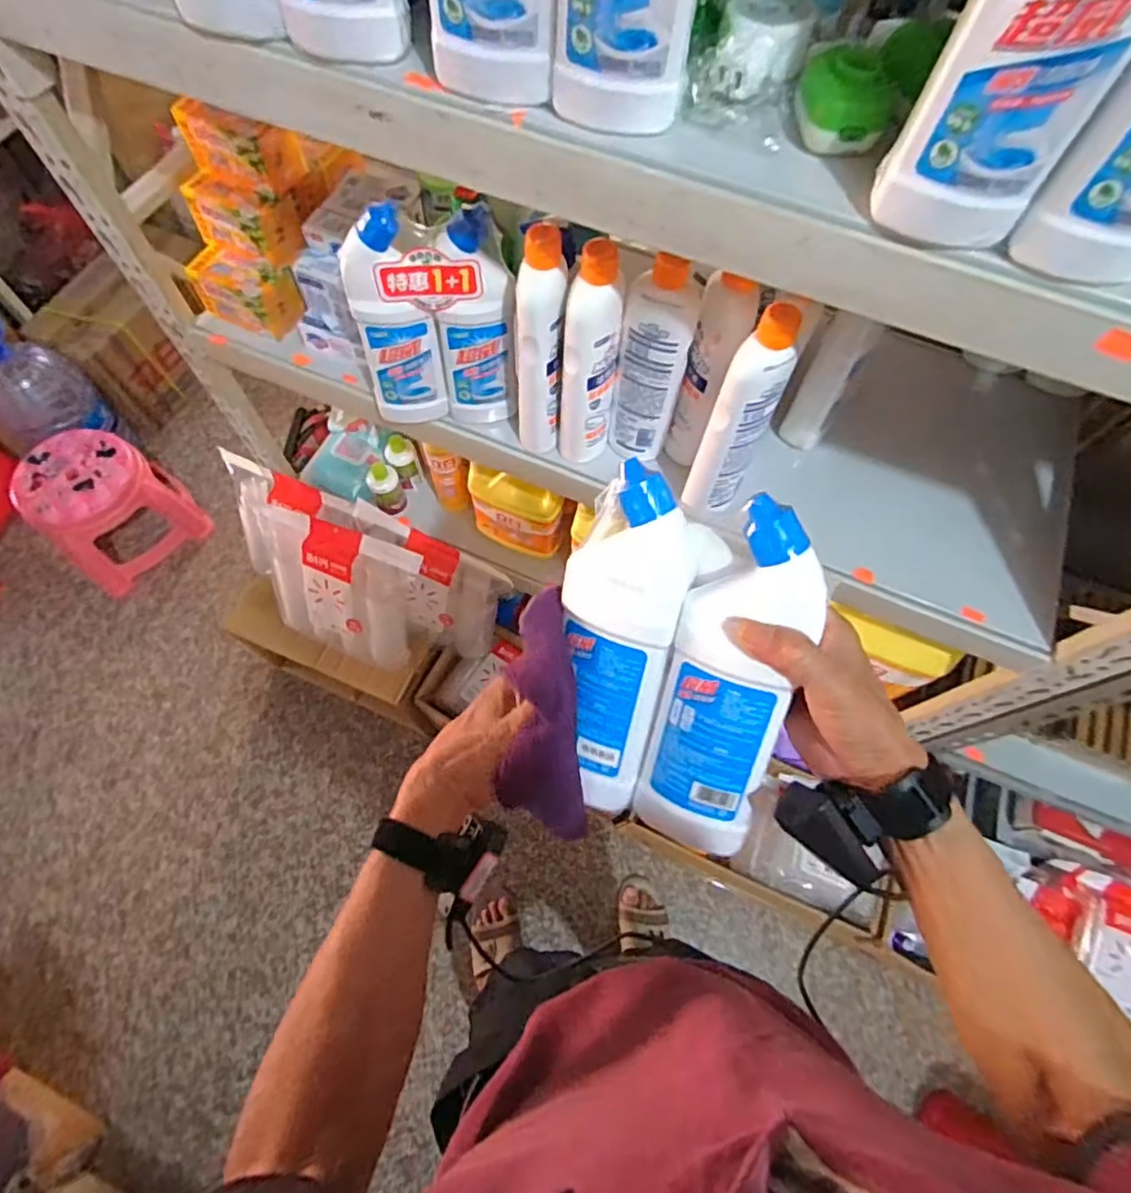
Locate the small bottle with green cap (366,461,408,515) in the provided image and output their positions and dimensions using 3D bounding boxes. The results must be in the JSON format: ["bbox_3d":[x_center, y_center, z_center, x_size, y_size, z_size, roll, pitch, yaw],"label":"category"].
[{"bbox_3d":[-0.305,-0.184,1.079,0.052,0.095,0.052,1,66,-2],"label":"small bottle with green cap"}]

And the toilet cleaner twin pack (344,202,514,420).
[{"bbox_3d":[-0.135,-0.284,0.669,0.157,0.255,0.063,-1,66,-3],"label":"toilet cleaner twin pack"}]

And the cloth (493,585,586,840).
[{"bbox_3d":[-0.016,0.095,0.428,0.054,0.064,0.183,-3,107,-4],"label":"cloth"}]

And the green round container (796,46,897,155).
[{"bbox_3d":[0.175,-0.312,0.396,0.062,0.040,0.047,20,67,7],"label":"green round container"}]

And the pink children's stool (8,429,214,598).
[{"bbox_3d":[-1.125,-0.234,1.556,0.301,0.272,0.291,-41,74,-18],"label":"pink children's stool"}]

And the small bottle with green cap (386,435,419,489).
[{"bbox_3d":[-0.285,-0.233,1.108,0.048,0.100,0.048,1,66,-2],"label":"small bottle with green cap"}]

